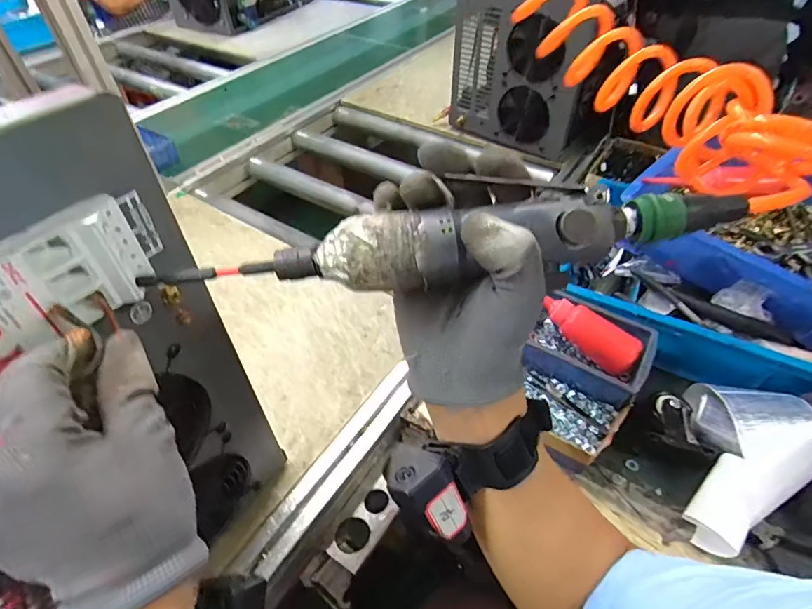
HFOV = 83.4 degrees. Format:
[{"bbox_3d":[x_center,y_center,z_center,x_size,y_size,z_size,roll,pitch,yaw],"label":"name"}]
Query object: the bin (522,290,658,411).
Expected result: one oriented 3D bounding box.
[{"bbox_3d":[0.205,0.045,0.525,0.136,0.060,0.096,24,52,24],"label":"bin"}]

